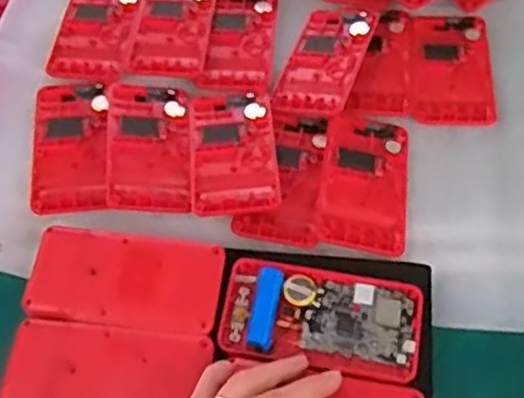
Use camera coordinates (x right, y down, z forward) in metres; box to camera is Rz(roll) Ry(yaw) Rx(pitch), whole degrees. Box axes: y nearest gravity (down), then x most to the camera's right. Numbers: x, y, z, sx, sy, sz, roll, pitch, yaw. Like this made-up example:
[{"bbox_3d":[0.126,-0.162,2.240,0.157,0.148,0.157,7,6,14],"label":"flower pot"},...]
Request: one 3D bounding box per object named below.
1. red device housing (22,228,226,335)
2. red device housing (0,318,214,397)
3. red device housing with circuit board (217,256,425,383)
[{"bbox_3d":[-0.086,0.054,0.473,0.117,0.023,0.060,5,57,4],"label":"red device housing"},{"bbox_3d":[-0.092,0.105,0.437,0.113,0.011,0.062,5,57,4],"label":"red device housing"},{"bbox_3d":[0.038,0.076,0.465,0.121,0.015,0.065,10,57,7],"label":"red device housing with circuit board"}]

